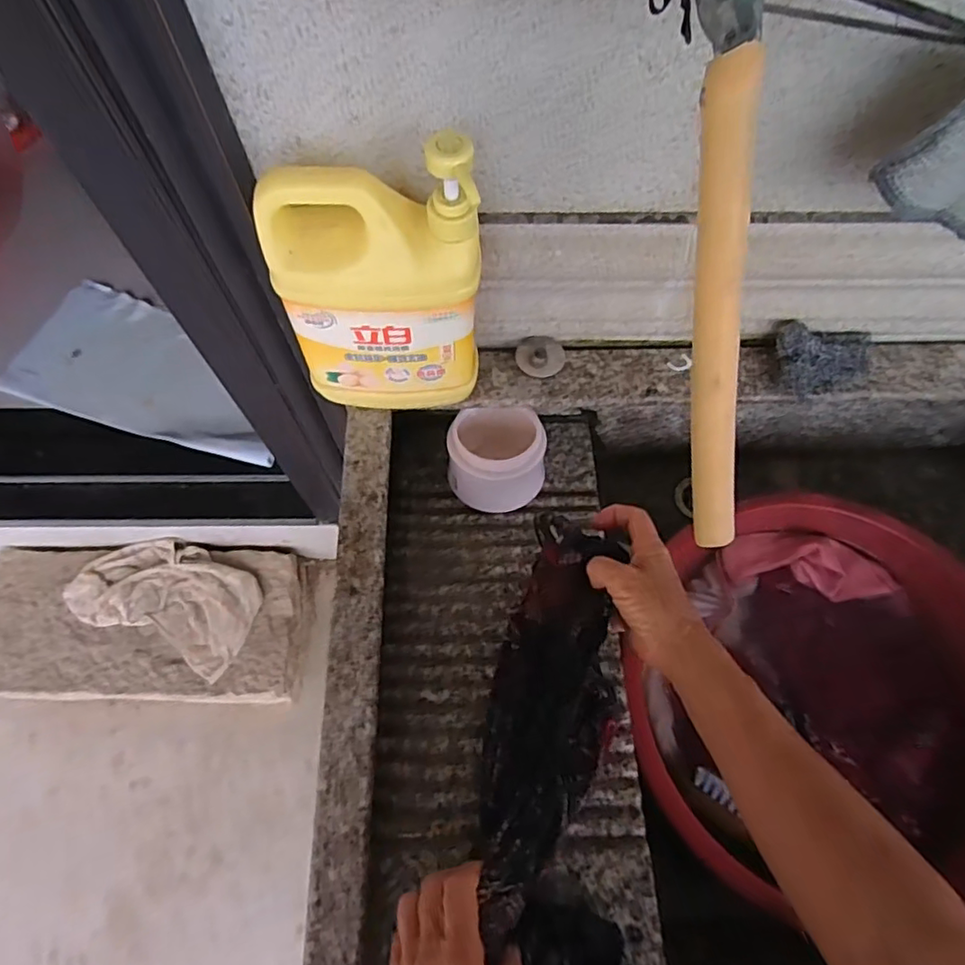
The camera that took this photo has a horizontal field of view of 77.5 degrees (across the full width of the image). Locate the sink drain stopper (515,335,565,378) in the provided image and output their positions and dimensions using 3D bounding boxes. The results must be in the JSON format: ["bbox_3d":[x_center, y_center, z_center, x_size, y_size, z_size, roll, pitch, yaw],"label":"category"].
[{"bbox_3d":[0.055,-0.122,0.576,0.045,0.012,0.044,0,66,0],"label":"sink drain stopper"}]

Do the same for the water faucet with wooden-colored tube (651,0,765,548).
[{"bbox_3d":[0.115,-0.094,0.289,0.041,0.294,0.047,-15,29,-6],"label":"water faucet with wooden-colored tube"}]

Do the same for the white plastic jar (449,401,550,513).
[{"bbox_3d":[0.015,-0.021,0.603,0.094,0.082,0.082,2,66,1],"label":"white plastic jar"}]

